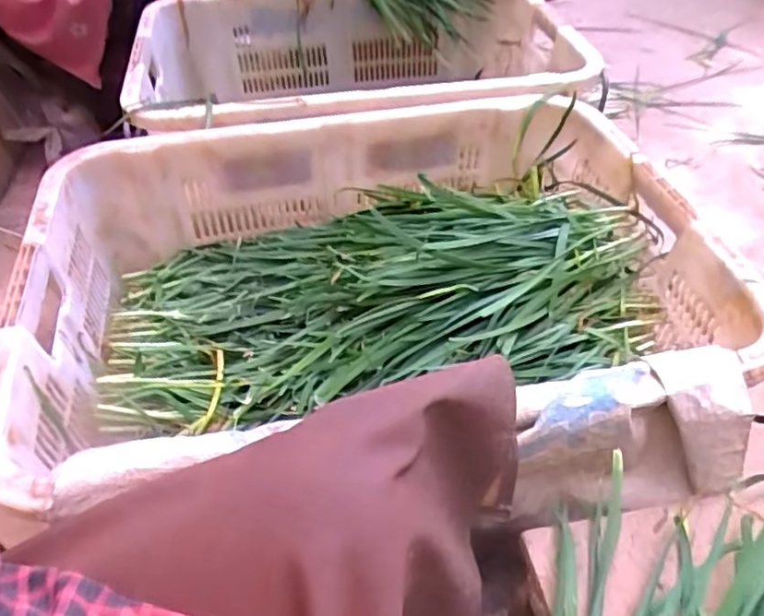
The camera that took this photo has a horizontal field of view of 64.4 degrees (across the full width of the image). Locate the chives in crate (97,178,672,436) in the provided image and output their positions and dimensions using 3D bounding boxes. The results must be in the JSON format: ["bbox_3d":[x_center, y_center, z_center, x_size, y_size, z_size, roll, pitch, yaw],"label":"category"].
[{"bbox_3d":[-0.013,-0.047,0.708,0.610,0.082,0.324,-12,47,-8],"label":"chives in crate"}]

